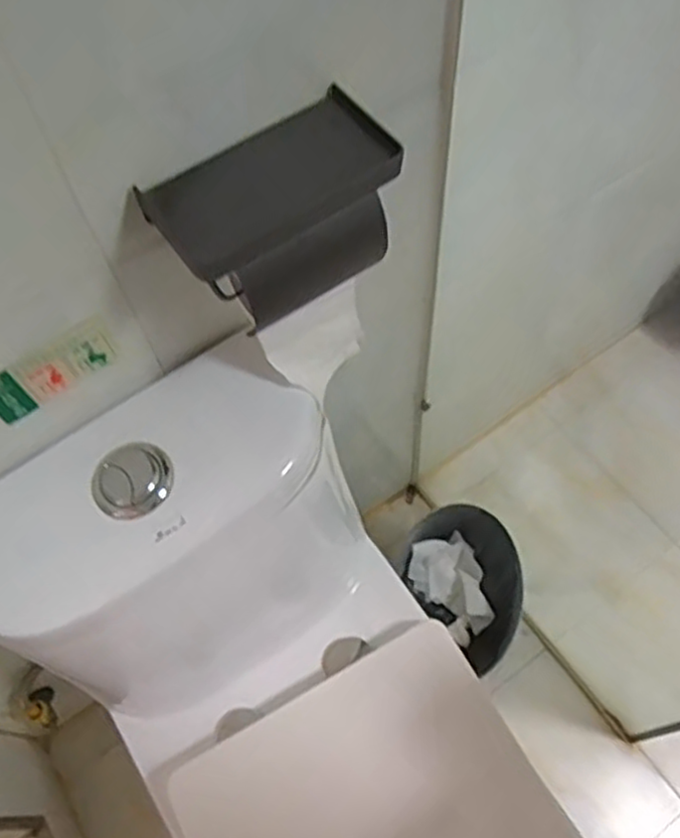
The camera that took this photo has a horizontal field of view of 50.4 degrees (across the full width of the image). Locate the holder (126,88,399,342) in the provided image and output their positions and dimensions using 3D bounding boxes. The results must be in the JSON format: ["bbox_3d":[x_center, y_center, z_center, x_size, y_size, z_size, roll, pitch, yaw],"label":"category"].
[{"bbox_3d":[-0.040,-0.150,0.540,0.176,0.079,0.101,-32,65,-14],"label":"holder"}]

